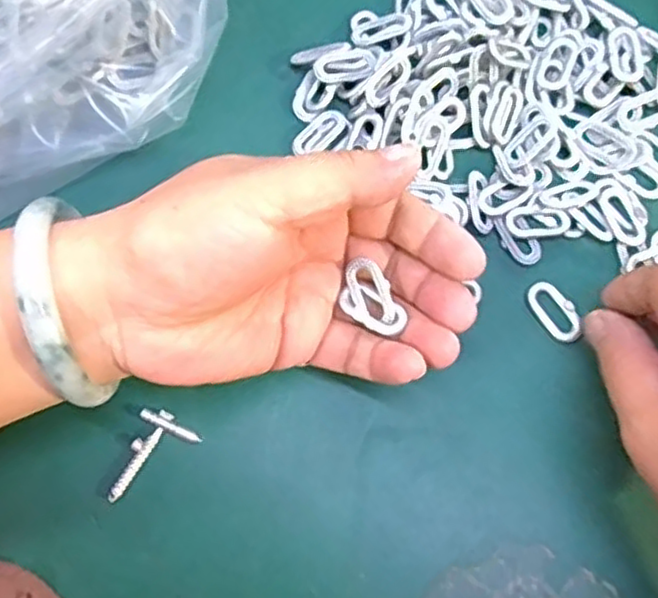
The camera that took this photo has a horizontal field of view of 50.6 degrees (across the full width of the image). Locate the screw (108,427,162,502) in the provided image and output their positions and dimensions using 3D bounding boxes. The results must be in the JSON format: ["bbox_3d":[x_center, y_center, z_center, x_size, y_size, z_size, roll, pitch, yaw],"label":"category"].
[{"bbox_3d":[-0.073,0.061,0.260,0.008,0.004,0.030,29,77,7],"label":"screw"}]

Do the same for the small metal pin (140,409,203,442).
[{"bbox_3d":[-0.059,0.047,0.264,0.024,0.004,0.006,24,76,6],"label":"small metal pin"}]

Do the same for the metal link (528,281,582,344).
[{"bbox_3d":[0.091,0.005,0.280,0.014,0.004,0.026,-37,78,-10],"label":"metal link"}]

